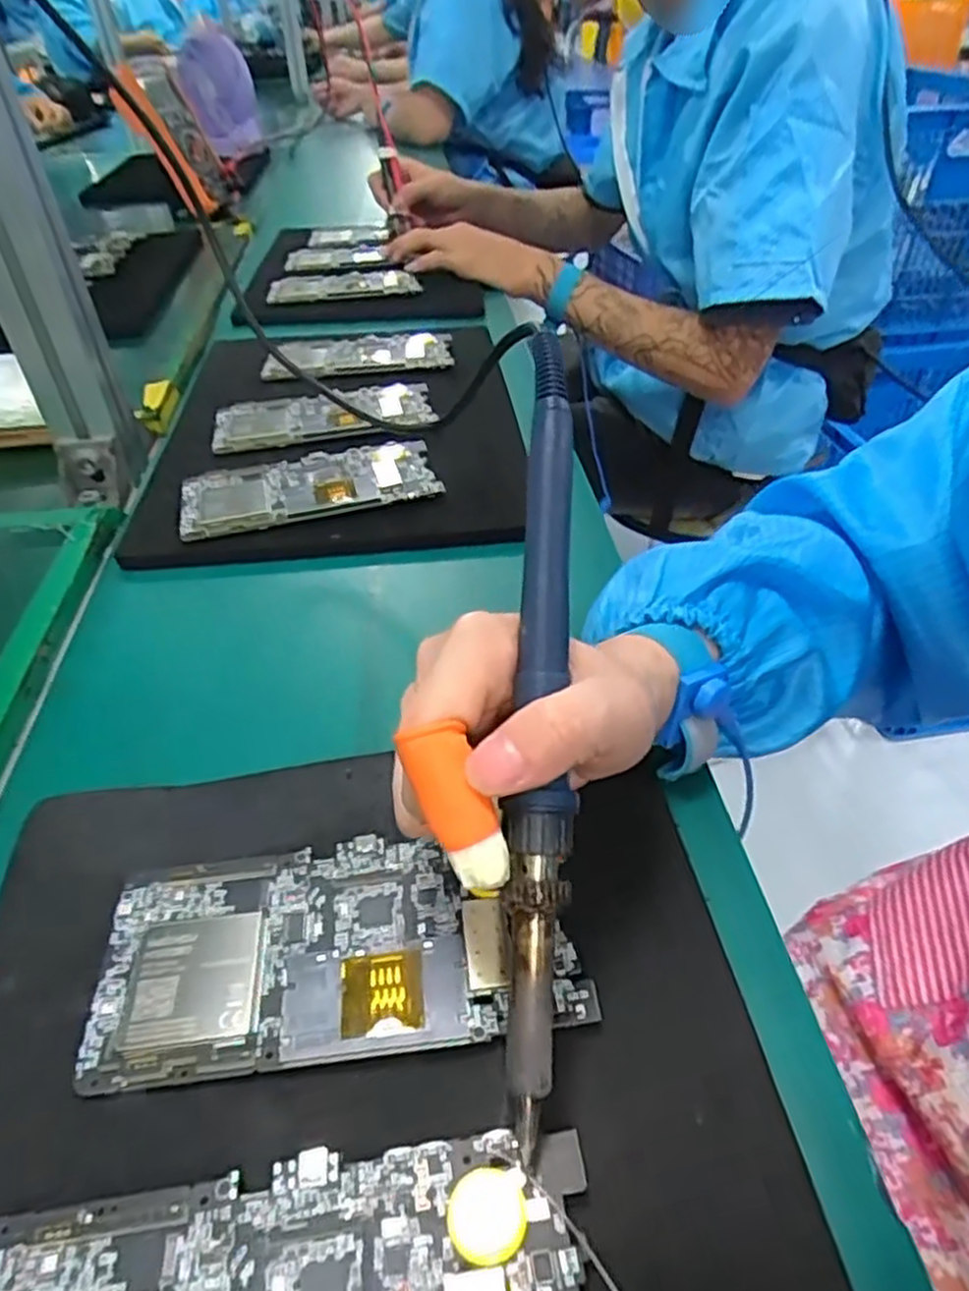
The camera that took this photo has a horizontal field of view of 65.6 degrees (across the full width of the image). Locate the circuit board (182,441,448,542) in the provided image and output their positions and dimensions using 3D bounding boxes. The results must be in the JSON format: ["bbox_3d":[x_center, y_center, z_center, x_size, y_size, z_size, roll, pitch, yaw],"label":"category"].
[{"bbox_3d":[-0.111,-0.102,0.473,0.153,0.008,0.075,-13,43,-10],"label":"circuit board"}]

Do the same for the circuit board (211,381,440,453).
[{"bbox_3d":[-0.117,-0.168,0.547,0.155,0.011,0.077,-9,42,-8],"label":"circuit board"}]

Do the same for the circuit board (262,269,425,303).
[{"bbox_3d":[-0.148,-0.386,0.802,0.156,0.010,0.070,-3,41,-1],"label":"circuit board"}]

